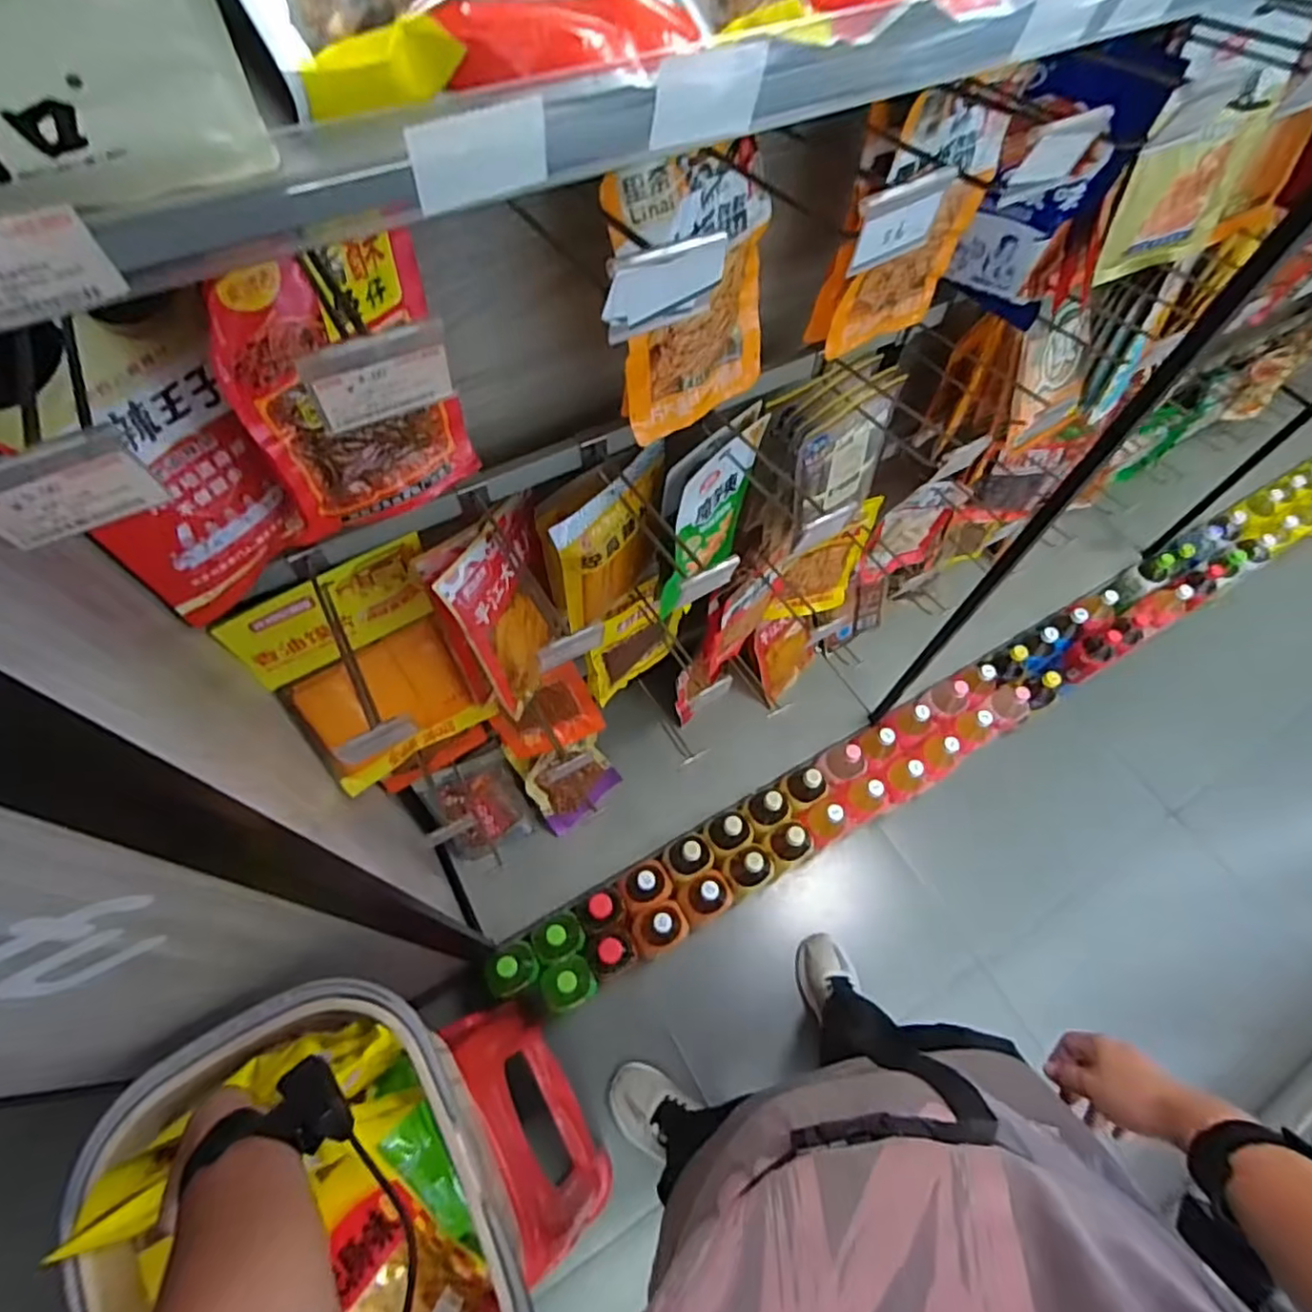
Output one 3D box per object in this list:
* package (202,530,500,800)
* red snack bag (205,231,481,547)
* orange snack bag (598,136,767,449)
[{"bbox_3d":[-0.318,0.014,0.743,0.190,0.267,0.041,-30,46,-18],"label":"package"},{"bbox_3d":[-0.217,-0.188,0.490,0.026,0.214,0.160,37,67,16],"label":"red snack bag"},{"bbox_3d":[0.036,-0.307,0.575,0.158,0.225,0.035,-29,68,-16],"label":"orange snack bag"}]

